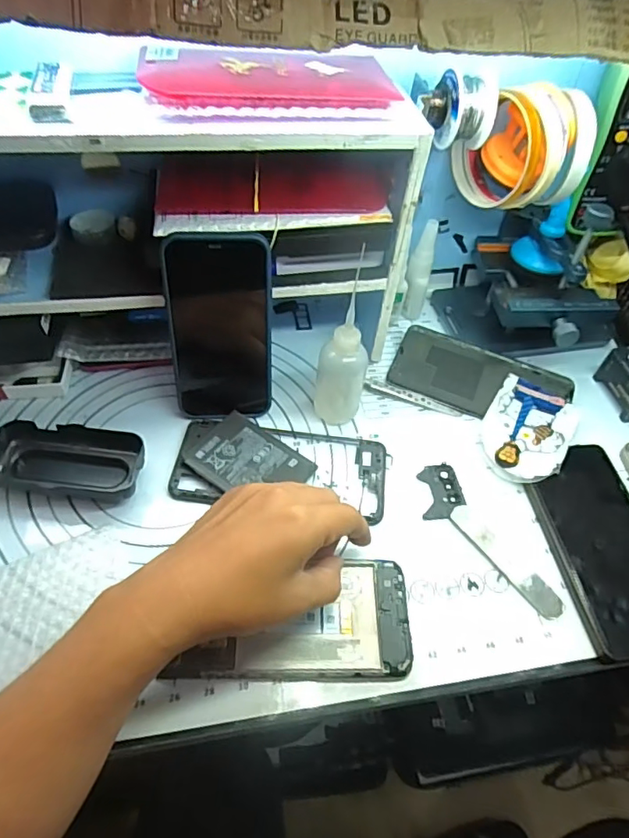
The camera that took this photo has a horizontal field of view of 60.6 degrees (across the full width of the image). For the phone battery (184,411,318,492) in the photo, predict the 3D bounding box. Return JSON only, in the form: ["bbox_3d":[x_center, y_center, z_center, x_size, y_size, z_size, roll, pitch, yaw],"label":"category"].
[{"bbox_3d":[-0.050,0.033,0.412,0.084,0.005,0.061,33,56,17],"label":"phone battery"}]

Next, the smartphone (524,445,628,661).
[{"bbox_3d":[0.210,0.087,0.386,0.080,0.014,0.149,-4,51,-9],"label":"smartphone"}]

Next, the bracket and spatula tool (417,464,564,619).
[{"bbox_3d":[0.120,0.089,0.392,0.041,0.008,0.132,-22,56,-22],"label":"bracket and spatula tool"}]

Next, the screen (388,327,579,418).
[{"bbox_3d":[0.147,-0.036,0.479,0.154,0.012,0.074,20,51,11],"label":"screen"}]

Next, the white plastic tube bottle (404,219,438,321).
[{"bbox_3d":[0.097,-0.135,0.506,0.021,0.099,0.019,12,50,4],"label":"white plastic tube bottle"}]

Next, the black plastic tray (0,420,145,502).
[{"bbox_3d":[-0.181,0.029,0.397,0.110,0.027,0.046,7,50,0],"label":"black plastic tray"}]

